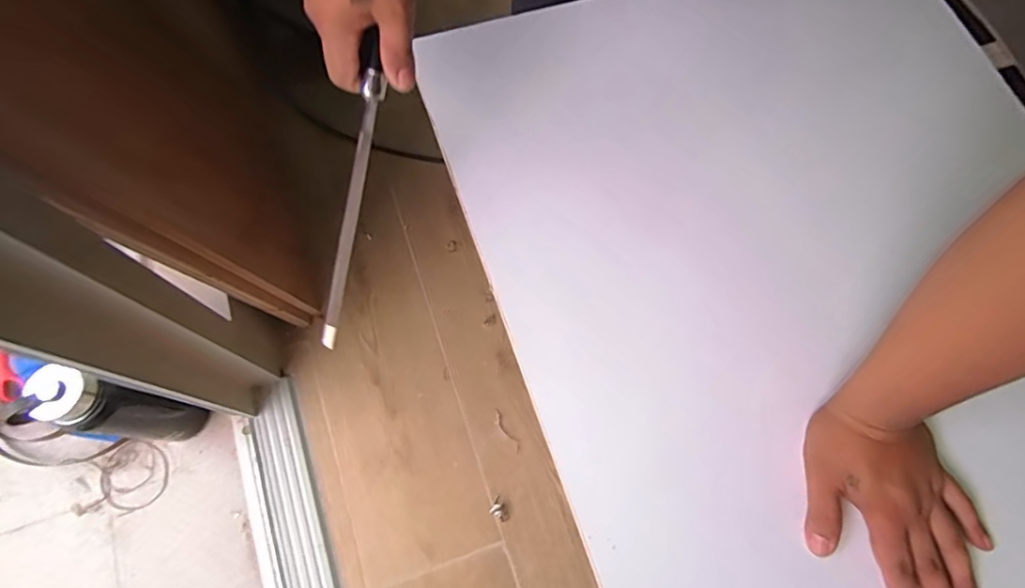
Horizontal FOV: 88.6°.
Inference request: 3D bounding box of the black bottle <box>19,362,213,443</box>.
[{"bbox_3d":[-0.529,0.163,0.726,0.069,0.266,0.066,12,70,3],"label":"black bottle"}]

